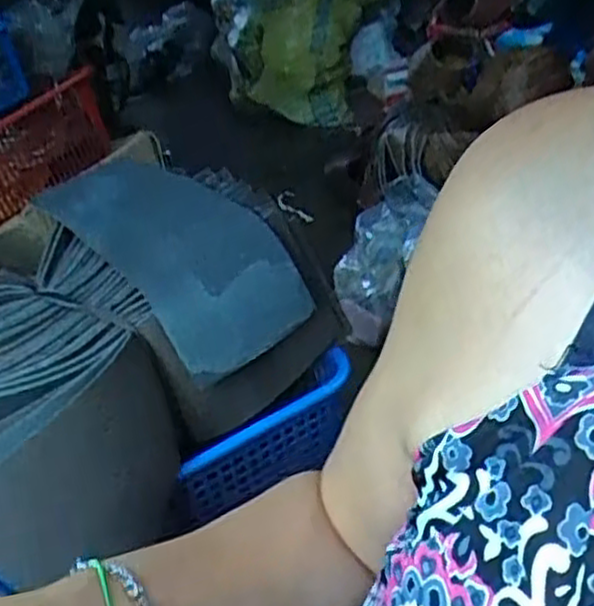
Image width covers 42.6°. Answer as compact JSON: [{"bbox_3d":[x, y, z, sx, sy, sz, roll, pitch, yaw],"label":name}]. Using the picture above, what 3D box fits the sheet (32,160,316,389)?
[{"bbox_3d":[-0.141,-0.077,0.782,0.142,0.045,0.410,-35,46,-17],"label":"sheet"}]

